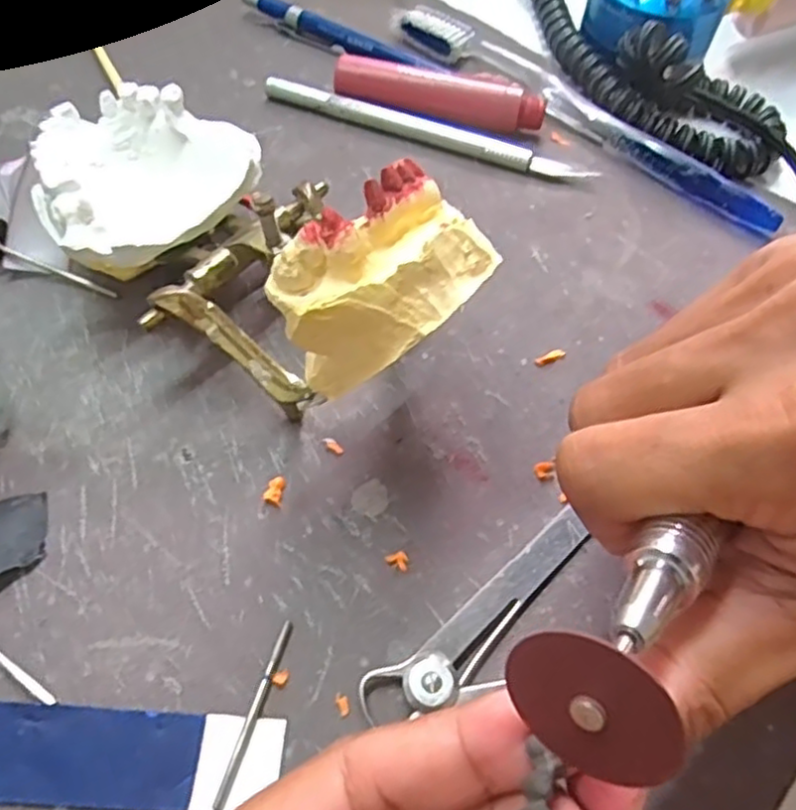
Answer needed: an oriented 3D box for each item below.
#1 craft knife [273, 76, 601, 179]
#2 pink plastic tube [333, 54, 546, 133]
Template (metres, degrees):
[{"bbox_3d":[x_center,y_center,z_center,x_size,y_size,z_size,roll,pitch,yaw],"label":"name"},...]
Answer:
[{"bbox_3d":[0.011,-0.113,0.286,0.138,0.008,0.011,18,59,7],"label":"craft knife"},{"bbox_3d":[0.017,-0.127,0.289,0.085,0.017,0.012,13,59,4],"label":"pink plastic tube"}]

